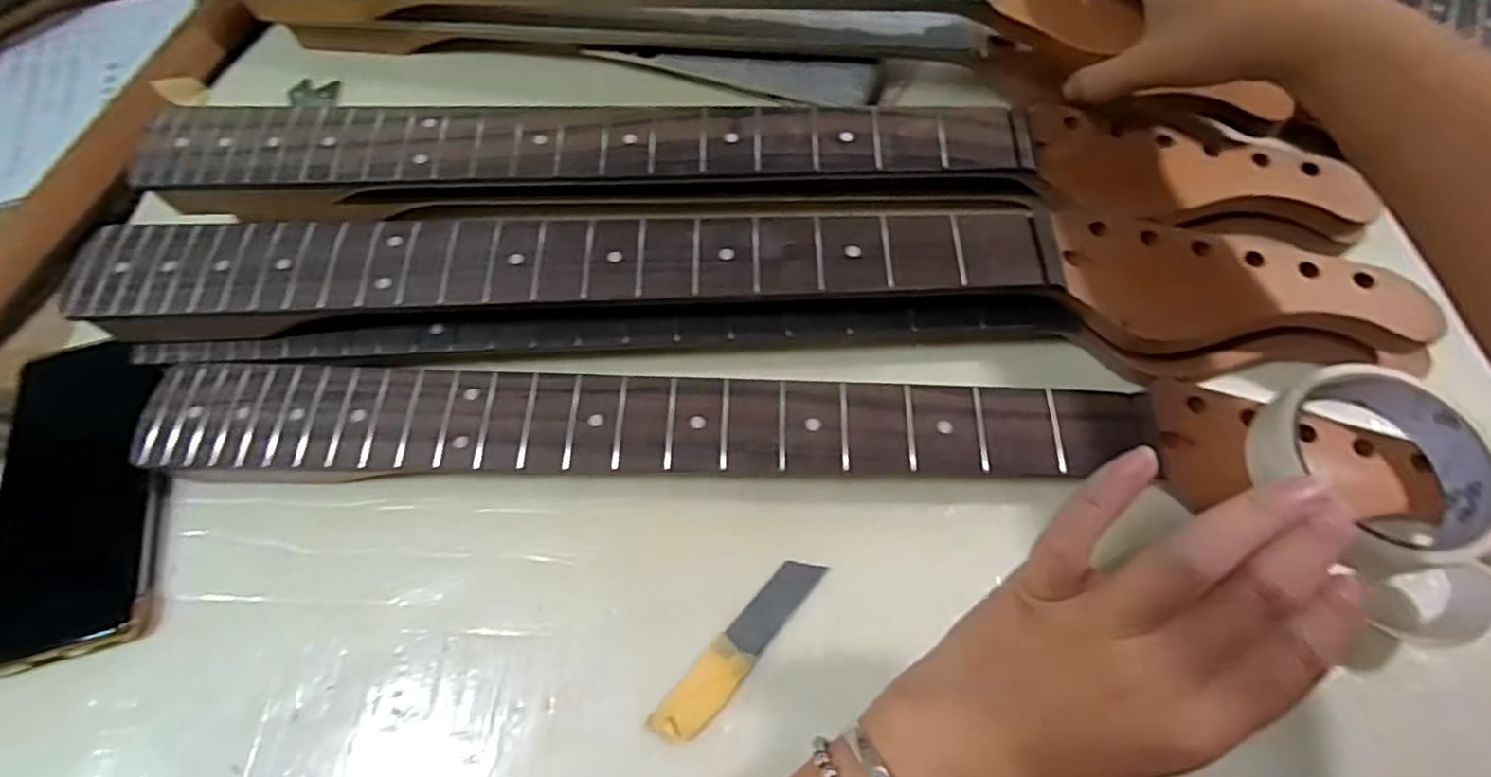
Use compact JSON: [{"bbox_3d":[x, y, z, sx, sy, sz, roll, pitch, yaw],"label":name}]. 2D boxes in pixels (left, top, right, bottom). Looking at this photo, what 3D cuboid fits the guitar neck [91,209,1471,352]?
[{"bbox_3d":[-0.005,-0.052,0.329,0.637,0.037,0.073,0,64,3],"label":"guitar neck"}]

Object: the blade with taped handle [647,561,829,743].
[{"bbox_3d":[-0.002,0.113,0.296,0.020,0.005,0.095,38,72,19],"label":"blade with taped handle"}]

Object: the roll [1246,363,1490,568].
[{"bbox_3d":[0.280,0.031,0.295,0.090,0.029,0.091,-1,64,3],"label":"roll"}]

